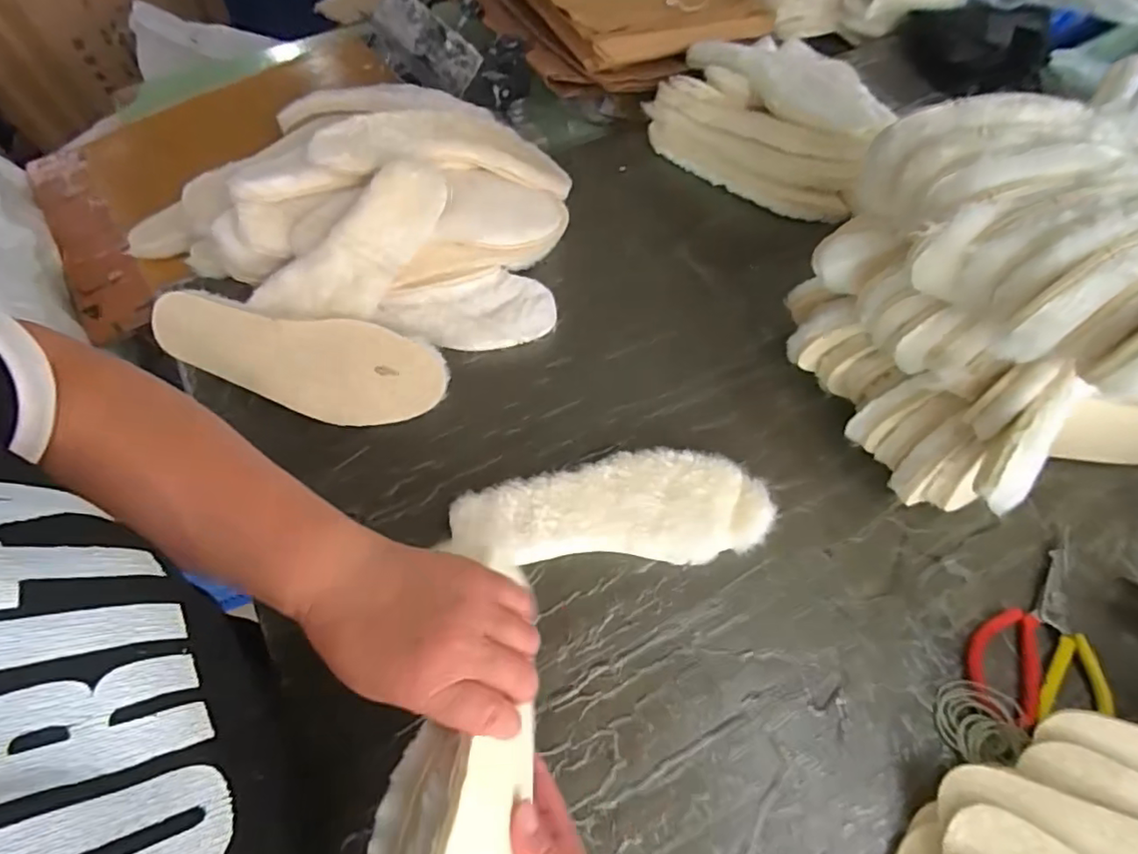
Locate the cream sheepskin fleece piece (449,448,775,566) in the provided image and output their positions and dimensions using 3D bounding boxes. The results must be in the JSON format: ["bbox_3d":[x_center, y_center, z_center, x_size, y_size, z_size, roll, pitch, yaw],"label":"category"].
[{"bbox_3d":[0.038,0.071,0.511,0.268,0.024,0.094,0,61,-1],"label":"cream sheepskin fleece piece"}]

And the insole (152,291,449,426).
[{"bbox_3d":[-0.234,-0.057,0.542,0.235,0.024,0.091,12,95,-8],"label":"insole"}]

